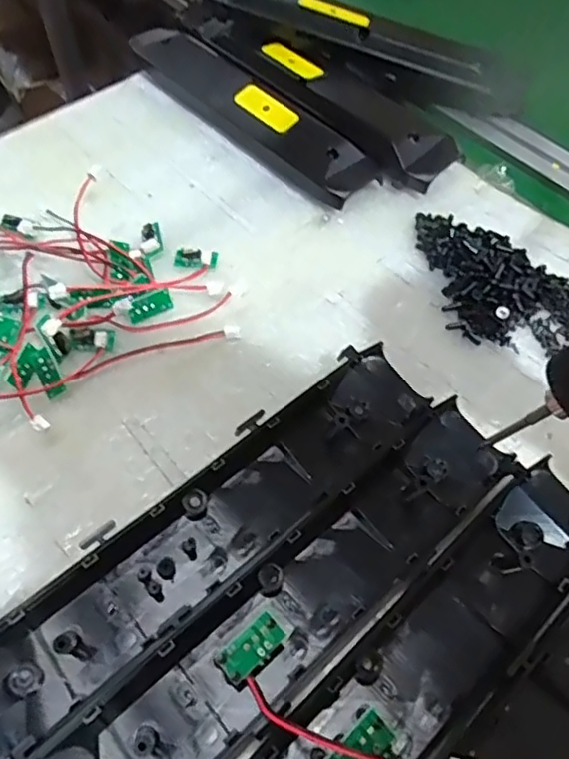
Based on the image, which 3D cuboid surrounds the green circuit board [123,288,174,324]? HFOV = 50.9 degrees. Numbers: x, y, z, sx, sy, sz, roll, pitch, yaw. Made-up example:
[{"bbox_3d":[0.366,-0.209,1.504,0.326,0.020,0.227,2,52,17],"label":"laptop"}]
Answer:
[{"bbox_3d":[-0.086,-0.047,0.380,0.031,0.004,0.014,-27,105,-17],"label":"green circuit board"}]

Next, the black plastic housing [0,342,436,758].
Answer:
[{"bbox_3d":[-0.035,0.071,0.297,0.272,0.024,0.060,-35,64,-21],"label":"black plastic housing"}]

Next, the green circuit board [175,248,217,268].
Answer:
[{"bbox_3d":[-0.061,-0.083,0.408,0.029,0.009,0.014,5,57,3],"label":"green circuit board"}]

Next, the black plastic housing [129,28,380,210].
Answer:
[{"bbox_3d":[-0.036,-0.222,0.488,0.050,0.032,0.260,-37,65,-22],"label":"black plastic housing"}]

